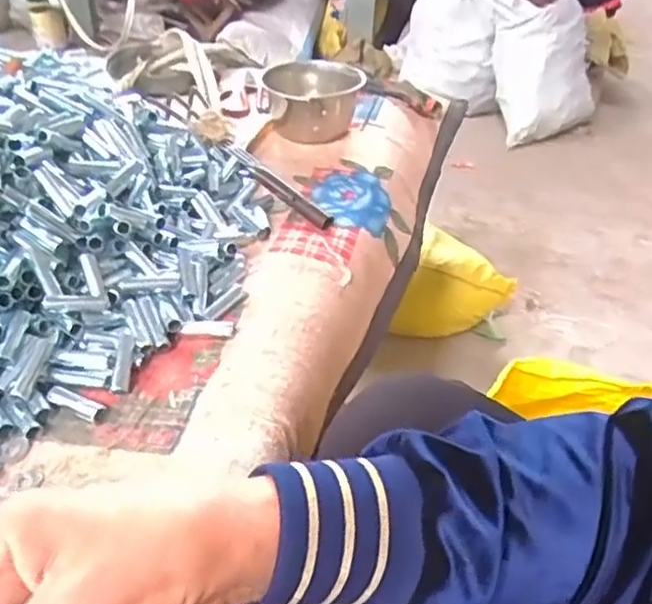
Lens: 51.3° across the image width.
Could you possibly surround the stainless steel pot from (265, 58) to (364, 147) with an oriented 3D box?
[{"bbox_3d":[-0.011,-0.232,0.796,0.105,0.070,0.113,2,36,-1],"label":"stainless steel pot"}]

